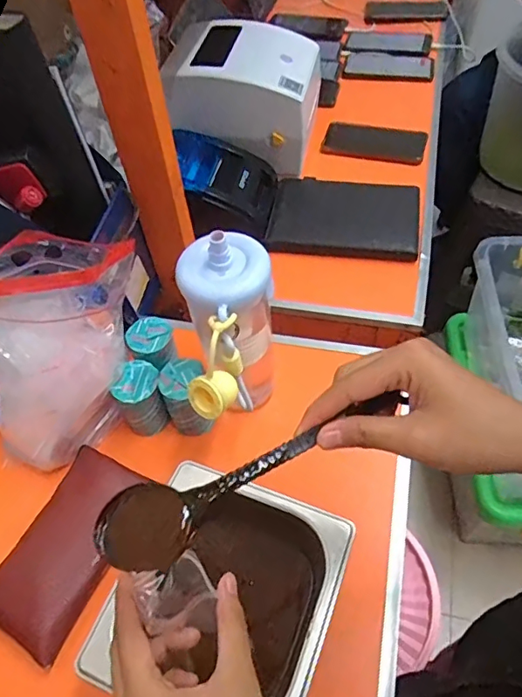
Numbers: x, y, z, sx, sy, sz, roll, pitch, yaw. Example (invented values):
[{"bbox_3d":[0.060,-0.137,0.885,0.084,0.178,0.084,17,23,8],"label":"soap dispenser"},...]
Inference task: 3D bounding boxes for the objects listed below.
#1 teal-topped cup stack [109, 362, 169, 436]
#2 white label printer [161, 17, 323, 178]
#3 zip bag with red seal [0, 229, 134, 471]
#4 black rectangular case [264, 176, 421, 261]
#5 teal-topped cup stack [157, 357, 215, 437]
[{"bbox_3d":[-0.128,0.055,0.559,0.048,0.097,0.044,-21,56,-11],"label":"teal-topped cup stack"},{"bbox_3d":[-0.023,-0.379,0.795,0.201,0.148,0.182,6,55,8],"label":"white label printer"},{"bbox_3d":[-0.197,-0.004,0.520,0.102,0.215,0.192,17,57,15],"label":"zip bag with red seal"},{"bbox_3d":[0.121,-0.192,0.743,0.203,0.029,0.141,8,55,9],"label":"black rectangular case"},{"bbox_3d":[-0.080,0.057,0.566,0.046,0.090,0.049,-5,54,0],"label":"teal-topped cup stack"}]

